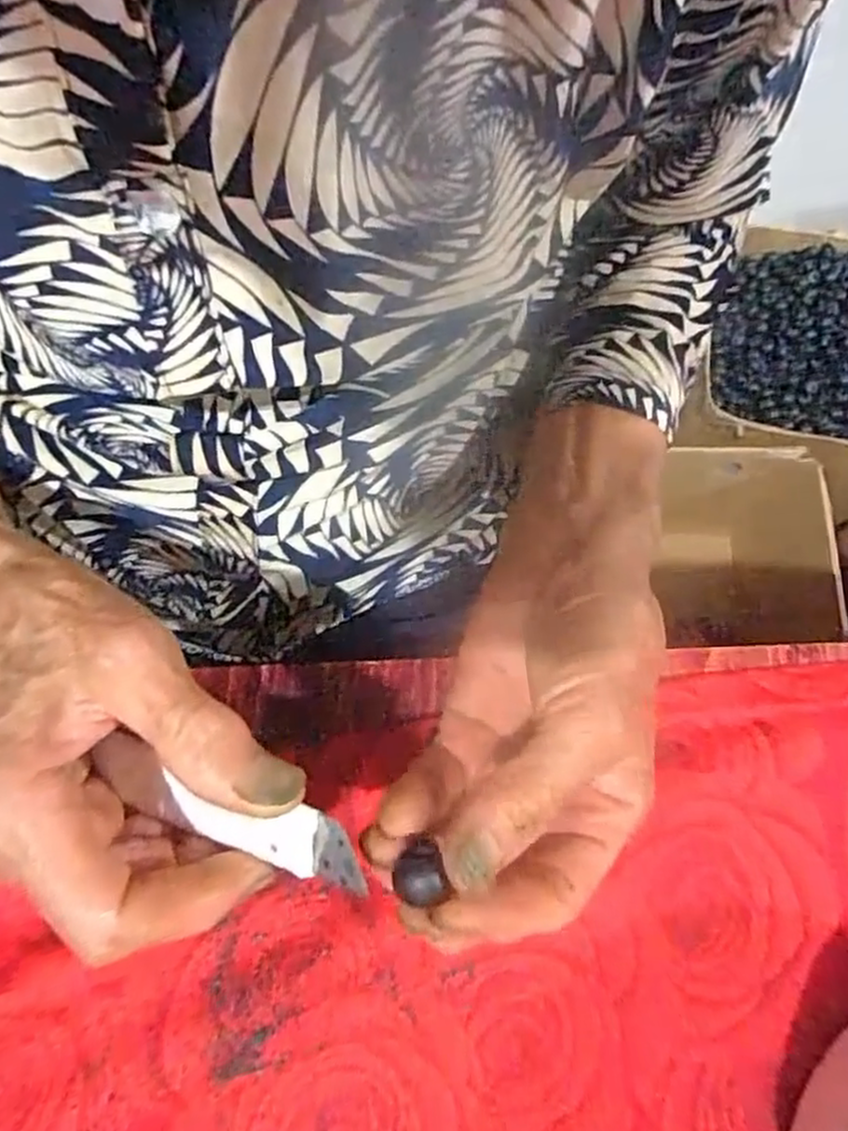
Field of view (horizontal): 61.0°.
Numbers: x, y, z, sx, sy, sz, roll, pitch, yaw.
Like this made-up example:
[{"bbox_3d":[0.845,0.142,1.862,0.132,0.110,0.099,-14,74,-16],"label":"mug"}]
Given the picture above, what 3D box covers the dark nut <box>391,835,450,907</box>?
[{"bbox_3d":[-0.001,0.083,0.195,0.012,0.010,0.014,9,72,0],"label":"dark nut"}]

